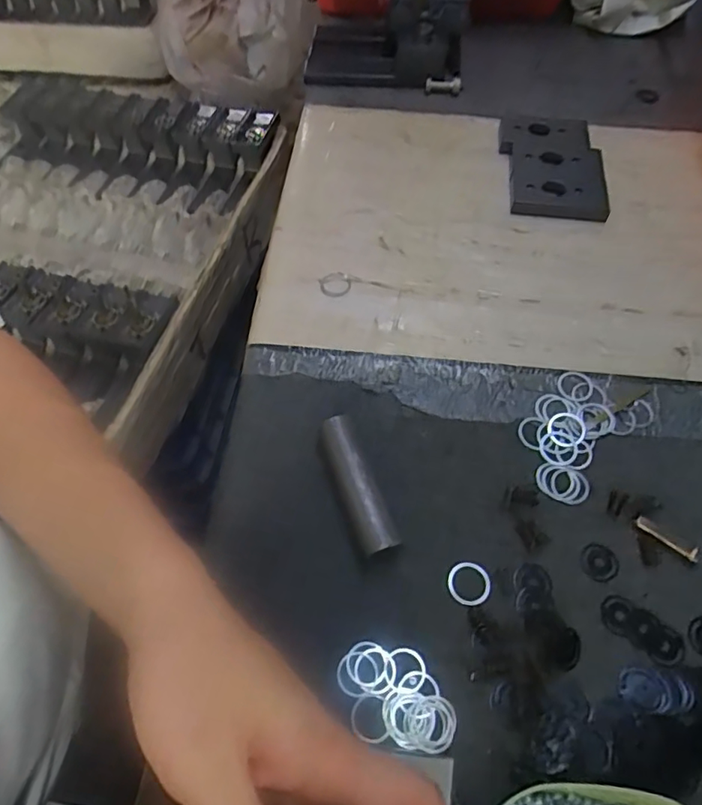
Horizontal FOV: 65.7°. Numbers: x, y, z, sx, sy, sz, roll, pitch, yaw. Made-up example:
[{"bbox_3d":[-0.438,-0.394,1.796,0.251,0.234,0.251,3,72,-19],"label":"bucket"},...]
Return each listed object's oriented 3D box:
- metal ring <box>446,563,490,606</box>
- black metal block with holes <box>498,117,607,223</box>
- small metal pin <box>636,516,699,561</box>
[{"bbox_3d":[0.072,0.110,0.329,0.026,0.004,0.025,0,59,0],"label":"metal ring"},{"bbox_3d":[0.190,-0.226,0.514,0.088,0.015,0.134,3,59,2],"label":"black metal block with holes"},{"bbox_3d":[0.198,0.085,0.341,0.040,0.006,0.007,33,65,18],"label":"small metal pin"}]

